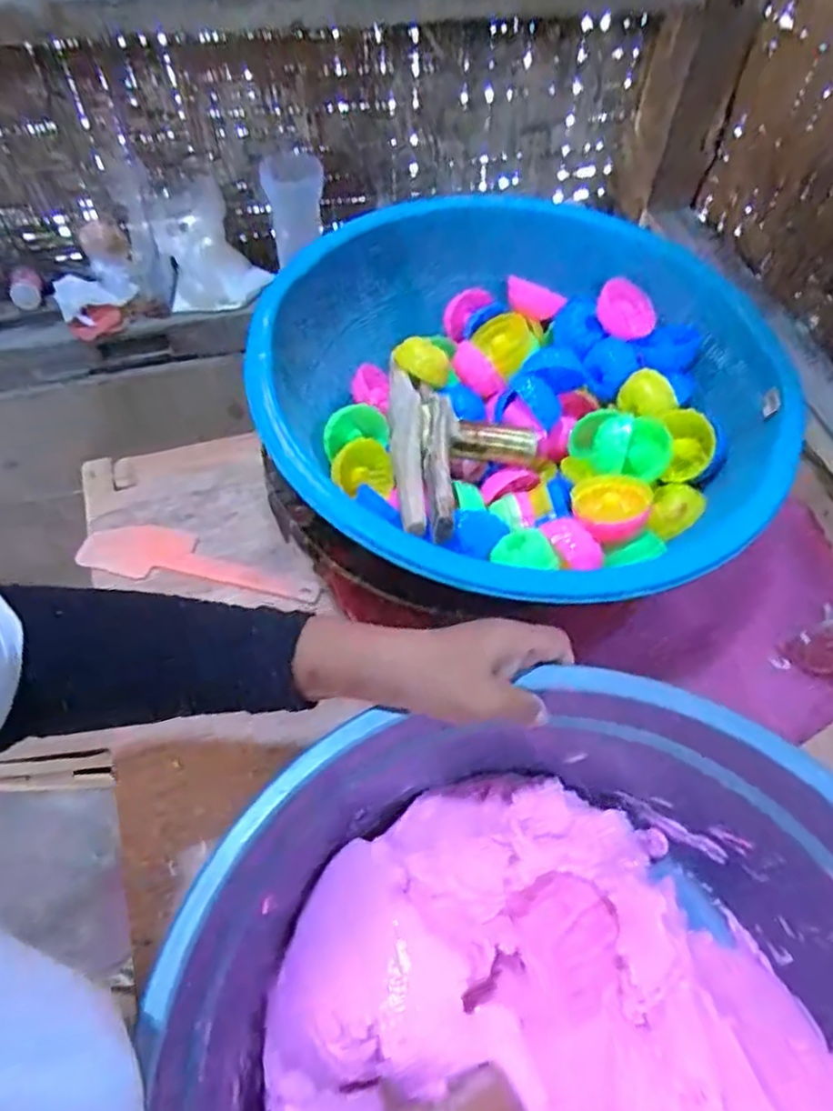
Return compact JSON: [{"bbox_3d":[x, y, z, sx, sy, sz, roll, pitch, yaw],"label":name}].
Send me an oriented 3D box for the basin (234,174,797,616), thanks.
[{"bbox_3d":[0.091,-0.131,0.578,0.384,0.122,0.415,1,58,-2],"label":"basin"}]

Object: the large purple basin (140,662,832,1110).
[{"bbox_3d":[0.085,0.284,0.357,0.386,0.152,0.384,1,58,-2],"label":"large purple basin"}]

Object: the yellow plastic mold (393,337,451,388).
[{"bbox_3d":[0.006,-0.188,0.639,0.045,0.021,0.056,-23,62,-16],"label":"yellow plastic mold"}]

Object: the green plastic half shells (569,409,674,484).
[{"bbox_3d":[0.178,-0.097,0.583,0.062,0.056,0.080,-6,59,-7],"label":"green plastic half shells"}]

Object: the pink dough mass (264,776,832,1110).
[{"bbox_3d":[0.076,0.295,0.380,0.300,0.104,0.311,1,58,-2],"label":"pink dough mass"}]

